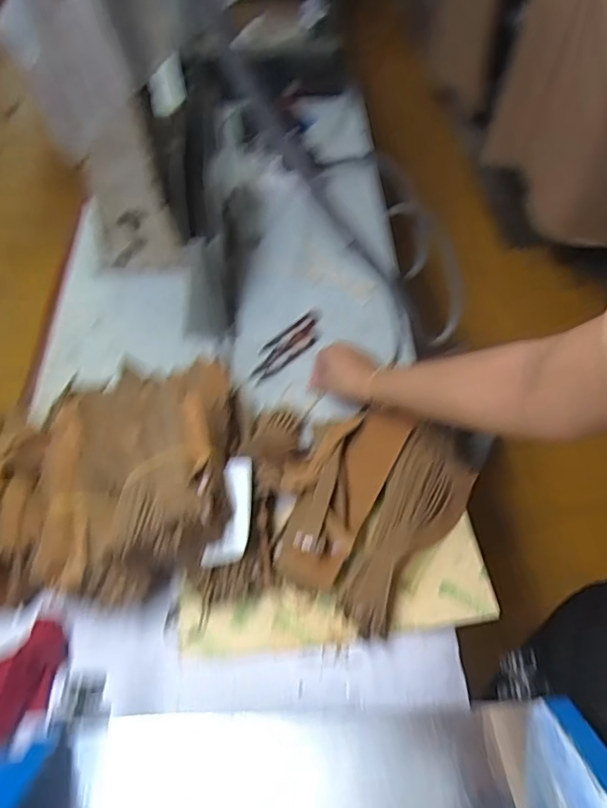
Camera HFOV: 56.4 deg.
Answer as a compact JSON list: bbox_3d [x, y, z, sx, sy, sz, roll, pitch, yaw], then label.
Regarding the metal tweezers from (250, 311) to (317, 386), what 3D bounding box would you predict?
[{"bbox_3d":[-0.025,-0.079,0.786,0.135,0.012,0.045,-37,63,-23],"label":"metal tweezers"}]

